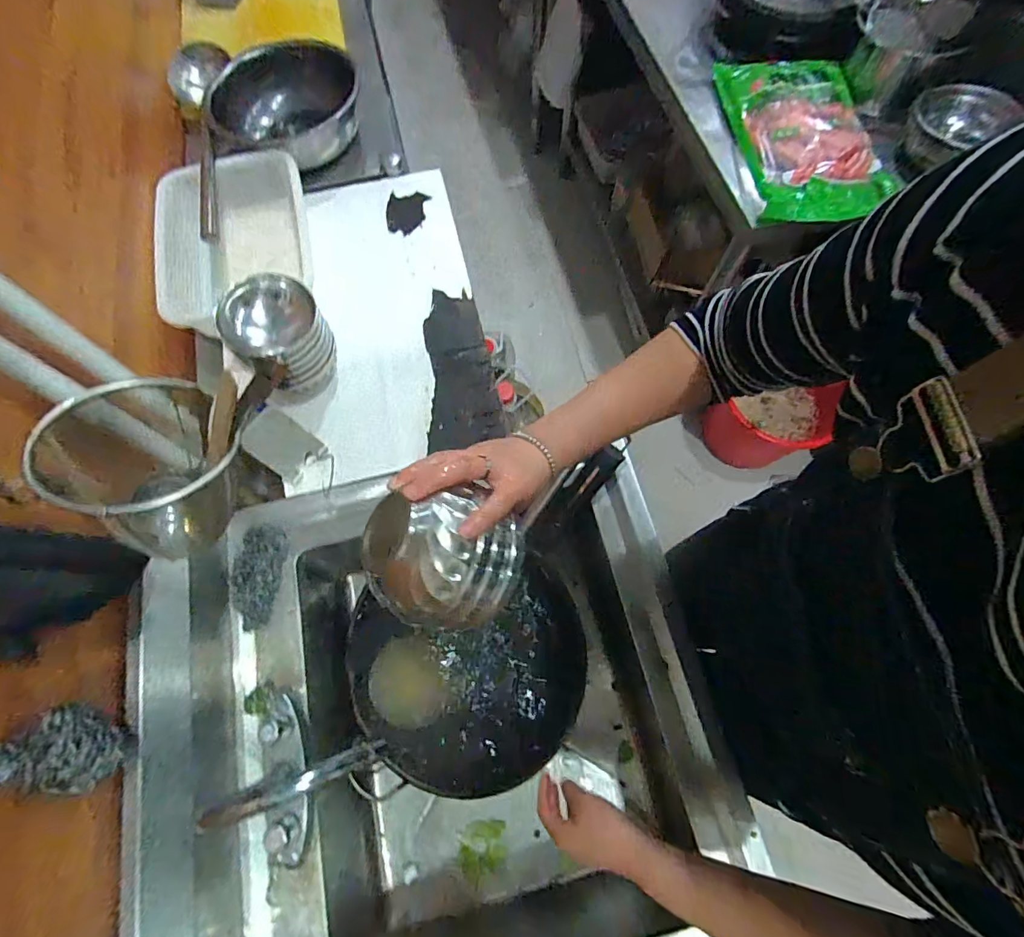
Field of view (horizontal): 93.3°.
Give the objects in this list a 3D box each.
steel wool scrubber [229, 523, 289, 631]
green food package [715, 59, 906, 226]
[{"bbox_3d":[-0.327,0.134,0.612,0.060,0.025,0.126,8,70,4],"label":"steel wool scrubber"},{"bbox_3d":[0.497,-0.575,0.824,0.233,0.043,0.355,-1,70,0],"label":"green food package"}]

